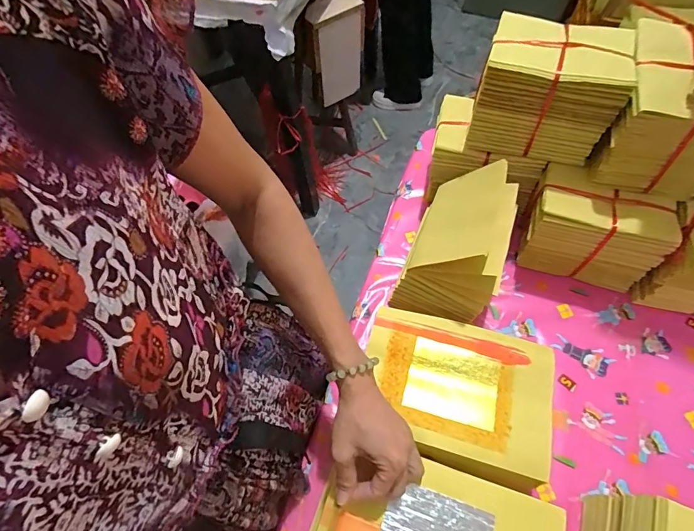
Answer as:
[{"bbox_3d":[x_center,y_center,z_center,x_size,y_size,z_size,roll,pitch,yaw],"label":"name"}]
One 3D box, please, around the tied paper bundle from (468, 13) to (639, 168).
[{"bbox_3d":[0.259,-0.225,0.533,0.162,0.134,0.099,17,61,10],"label":"tied paper bundle"}]

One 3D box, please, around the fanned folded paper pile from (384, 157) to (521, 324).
[{"bbox_3d":[0.152,-0.038,0.565,0.116,0.145,0.172,16,61,9],"label":"fanned folded paper pile"}]

